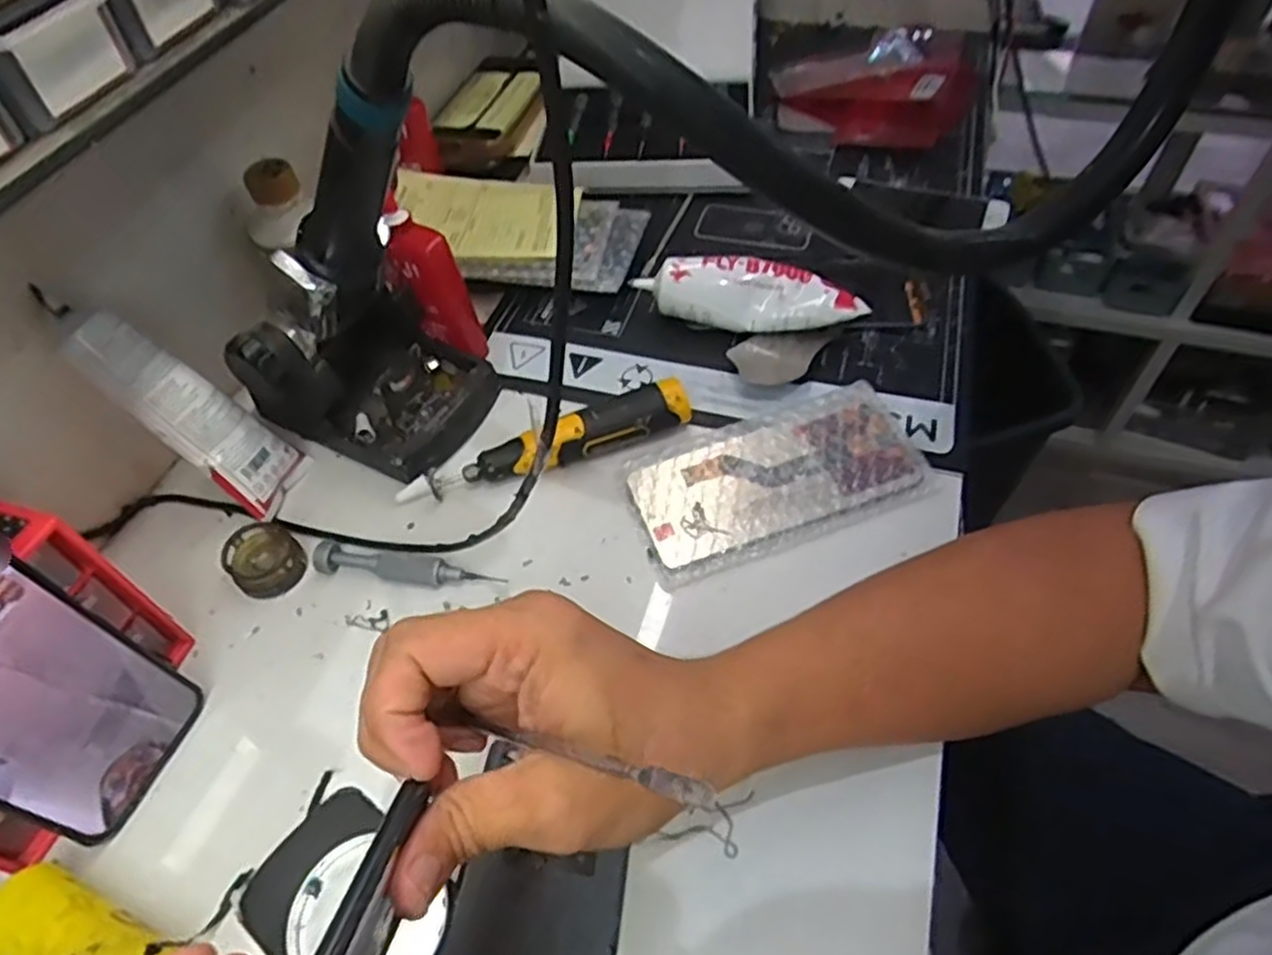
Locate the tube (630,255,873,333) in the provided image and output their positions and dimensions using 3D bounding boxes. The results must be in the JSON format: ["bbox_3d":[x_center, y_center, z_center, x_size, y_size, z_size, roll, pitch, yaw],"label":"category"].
[{"bbox_3d":[0.077,-0.127,0.529,0.151,0.038,0.034,12,54,12],"label":"tube"}]

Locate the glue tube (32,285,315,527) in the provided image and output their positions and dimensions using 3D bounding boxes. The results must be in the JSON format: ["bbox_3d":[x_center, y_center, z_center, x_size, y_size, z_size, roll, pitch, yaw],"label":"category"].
[{"bbox_3d":[-0.255,-0.041,0.433,0.023,0.154,0.049,-11,43,38],"label":"glue tube"}]

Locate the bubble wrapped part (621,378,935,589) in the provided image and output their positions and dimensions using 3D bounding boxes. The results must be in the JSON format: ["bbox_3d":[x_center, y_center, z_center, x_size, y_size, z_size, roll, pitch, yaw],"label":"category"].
[{"bbox_3d":[0.082,-0.006,0.462,0.175,0.011,0.095,-19,54,-11],"label":"bubble wrapped part"}]

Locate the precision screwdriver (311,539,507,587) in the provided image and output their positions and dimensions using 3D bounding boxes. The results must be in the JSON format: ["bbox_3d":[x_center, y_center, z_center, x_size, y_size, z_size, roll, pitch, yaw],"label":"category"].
[{"bbox_3d":[-0.128,0.050,0.432,0.107,0.015,0.018,6,53,7],"label":"precision screwdriver"}]

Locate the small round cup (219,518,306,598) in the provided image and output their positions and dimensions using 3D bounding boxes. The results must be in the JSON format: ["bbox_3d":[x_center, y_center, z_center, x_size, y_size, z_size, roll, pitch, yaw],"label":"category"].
[{"bbox_3d":[-0.211,0.048,0.438,0.046,0.019,0.038,37,62,27],"label":"small round cup"}]

